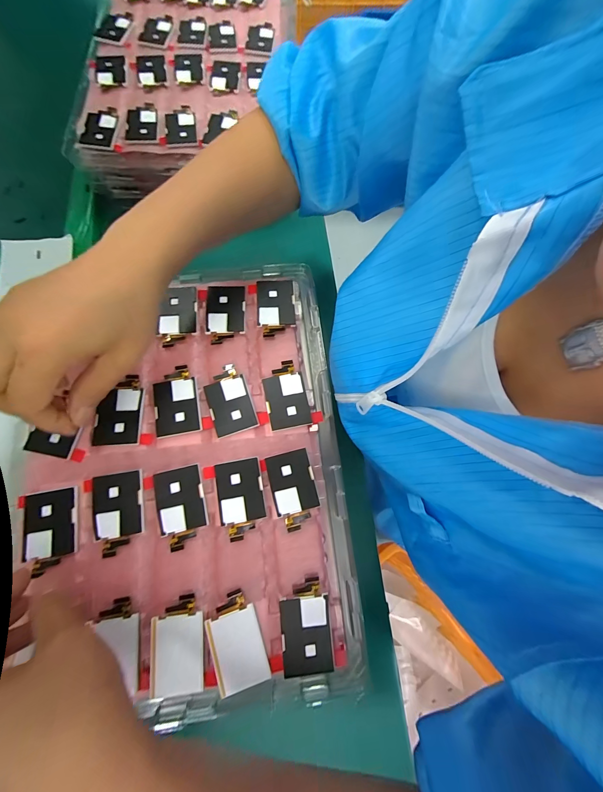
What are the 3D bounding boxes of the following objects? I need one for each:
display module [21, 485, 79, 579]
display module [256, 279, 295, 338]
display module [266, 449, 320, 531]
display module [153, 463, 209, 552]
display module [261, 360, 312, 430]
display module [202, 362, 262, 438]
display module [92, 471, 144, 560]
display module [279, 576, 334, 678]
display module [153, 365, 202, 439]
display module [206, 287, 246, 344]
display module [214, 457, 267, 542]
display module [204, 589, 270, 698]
[{"bbox_3d":[-0.181,0.095,0.219,0.035,0.007,0.052,-8,75,-5],"label":"display module"},{"bbox_3d":[-0.024,-0.082,0.280,0.035,0.004,0.057,-2,74,-3],"label":"display module"},{"bbox_3d":[-0.006,0.073,0.238,0.034,0.006,0.056,-14,75,-7],"label":"display module"},{"bbox_3d":[-0.091,0.083,0.230,0.034,0.006,0.057,-13,75,-6],"label":"display module"},{"bbox_3d":[-0.014,-0.001,0.259,0.034,0.005,0.057,-12,75,-6],"label":"display module"},{"bbox_3d":[-0.061,0.003,0.256,0.034,0.007,0.057,-19,76,-8],"label":"display module"},{"bbox_3d":[-0.136,0.086,0.225,0.035,0.005,0.056,-10,75,-6],"label":"display module"},{"bbox_3d":[0.003,0.161,0.212,0.034,0.006,0.055,-5,75,-4],"label":"display module"},{"bbox_3d":[-0.104,0.004,0.253,0.034,0.006,0.057,-12,75,-6],"label":"display module"},{"bbox_3d":[-0.070,-0.075,0.277,0.036,0.006,0.055,-3,74,-4],"label":"display module"},{"bbox_3d":[-0.046,0.079,0.235,0.034,0.007,0.056,-10,75,-6],"label":"display module"},{"bbox_3d":[-0.045,0.168,0.208,0.032,0.008,0.056,-19,76,-8],"label":"display module"}]

